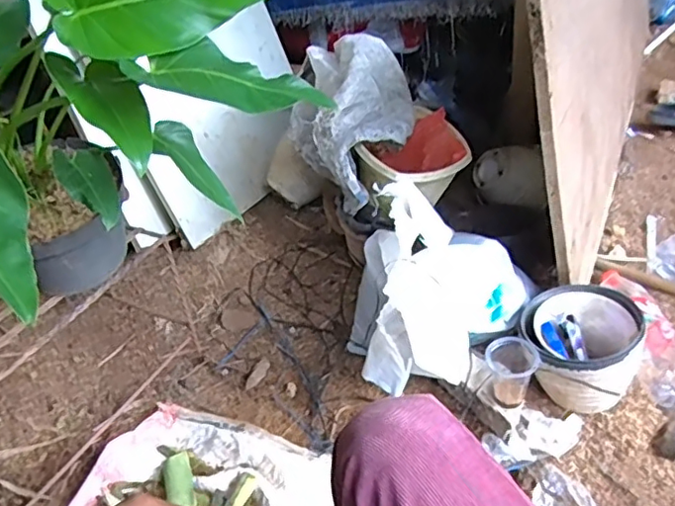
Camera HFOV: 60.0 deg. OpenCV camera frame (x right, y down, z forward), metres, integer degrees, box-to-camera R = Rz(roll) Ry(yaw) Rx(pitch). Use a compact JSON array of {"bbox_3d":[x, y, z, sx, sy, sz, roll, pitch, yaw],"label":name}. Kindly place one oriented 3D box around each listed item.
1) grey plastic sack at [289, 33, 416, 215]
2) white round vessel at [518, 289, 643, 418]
[{"bbox_3d":[0.036,-0.281,1.213,0.245,0.261,0.324,-16,34,-13],"label":"grey plastic sack"},{"bbox_3d":[0.377,0.157,0.924,0.170,0.153,0.175,-5,33,3],"label":"white round vessel"}]

